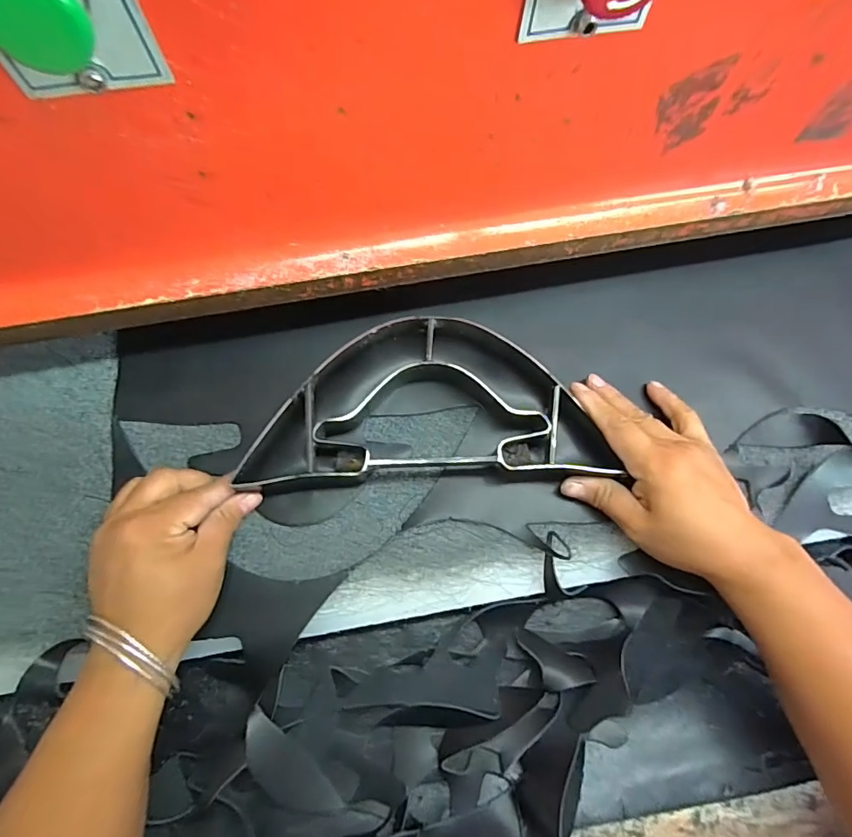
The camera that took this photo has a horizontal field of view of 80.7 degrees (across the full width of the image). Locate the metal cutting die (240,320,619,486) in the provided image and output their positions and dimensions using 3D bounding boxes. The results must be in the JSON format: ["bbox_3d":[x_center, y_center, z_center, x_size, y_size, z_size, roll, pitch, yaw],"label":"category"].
[{"bbox_3d":[0.002,-0.014,0.365,0.247,0.036,0.116,-2,74,-2],"label":"metal cutting die"}]

